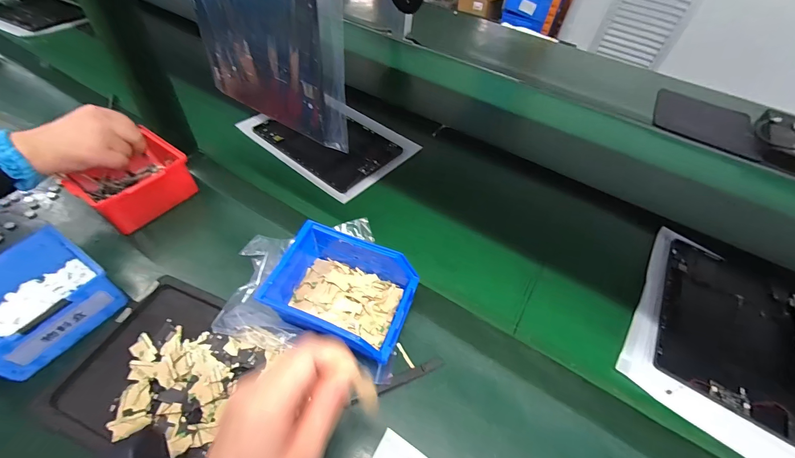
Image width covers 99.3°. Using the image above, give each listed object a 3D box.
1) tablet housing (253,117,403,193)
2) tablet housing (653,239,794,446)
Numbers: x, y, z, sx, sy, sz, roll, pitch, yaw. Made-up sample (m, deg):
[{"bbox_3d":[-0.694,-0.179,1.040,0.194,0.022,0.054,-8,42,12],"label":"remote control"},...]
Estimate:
[{"bbox_3d":[-0.129,-0.163,0.614,0.252,0.016,0.149,33,52,23],"label":"tablet housing"},{"bbox_3d":[0.421,0.119,0.429,0.149,0.010,0.240,28,51,20],"label":"tablet housing"}]

